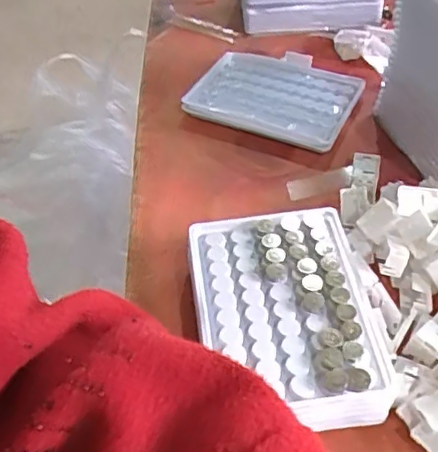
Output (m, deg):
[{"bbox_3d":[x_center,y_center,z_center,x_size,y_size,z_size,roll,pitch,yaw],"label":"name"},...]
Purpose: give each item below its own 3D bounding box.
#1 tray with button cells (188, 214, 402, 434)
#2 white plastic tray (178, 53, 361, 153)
[{"bbox_3d":[0.038,0.047,0.344,0.097,0.019,0.131,-6,48,-3],"label":"tray with button cells"},{"bbox_3d":[0.046,-0.110,0.512,0.133,0.013,0.092,18,51,17],"label":"white plastic tray"}]

